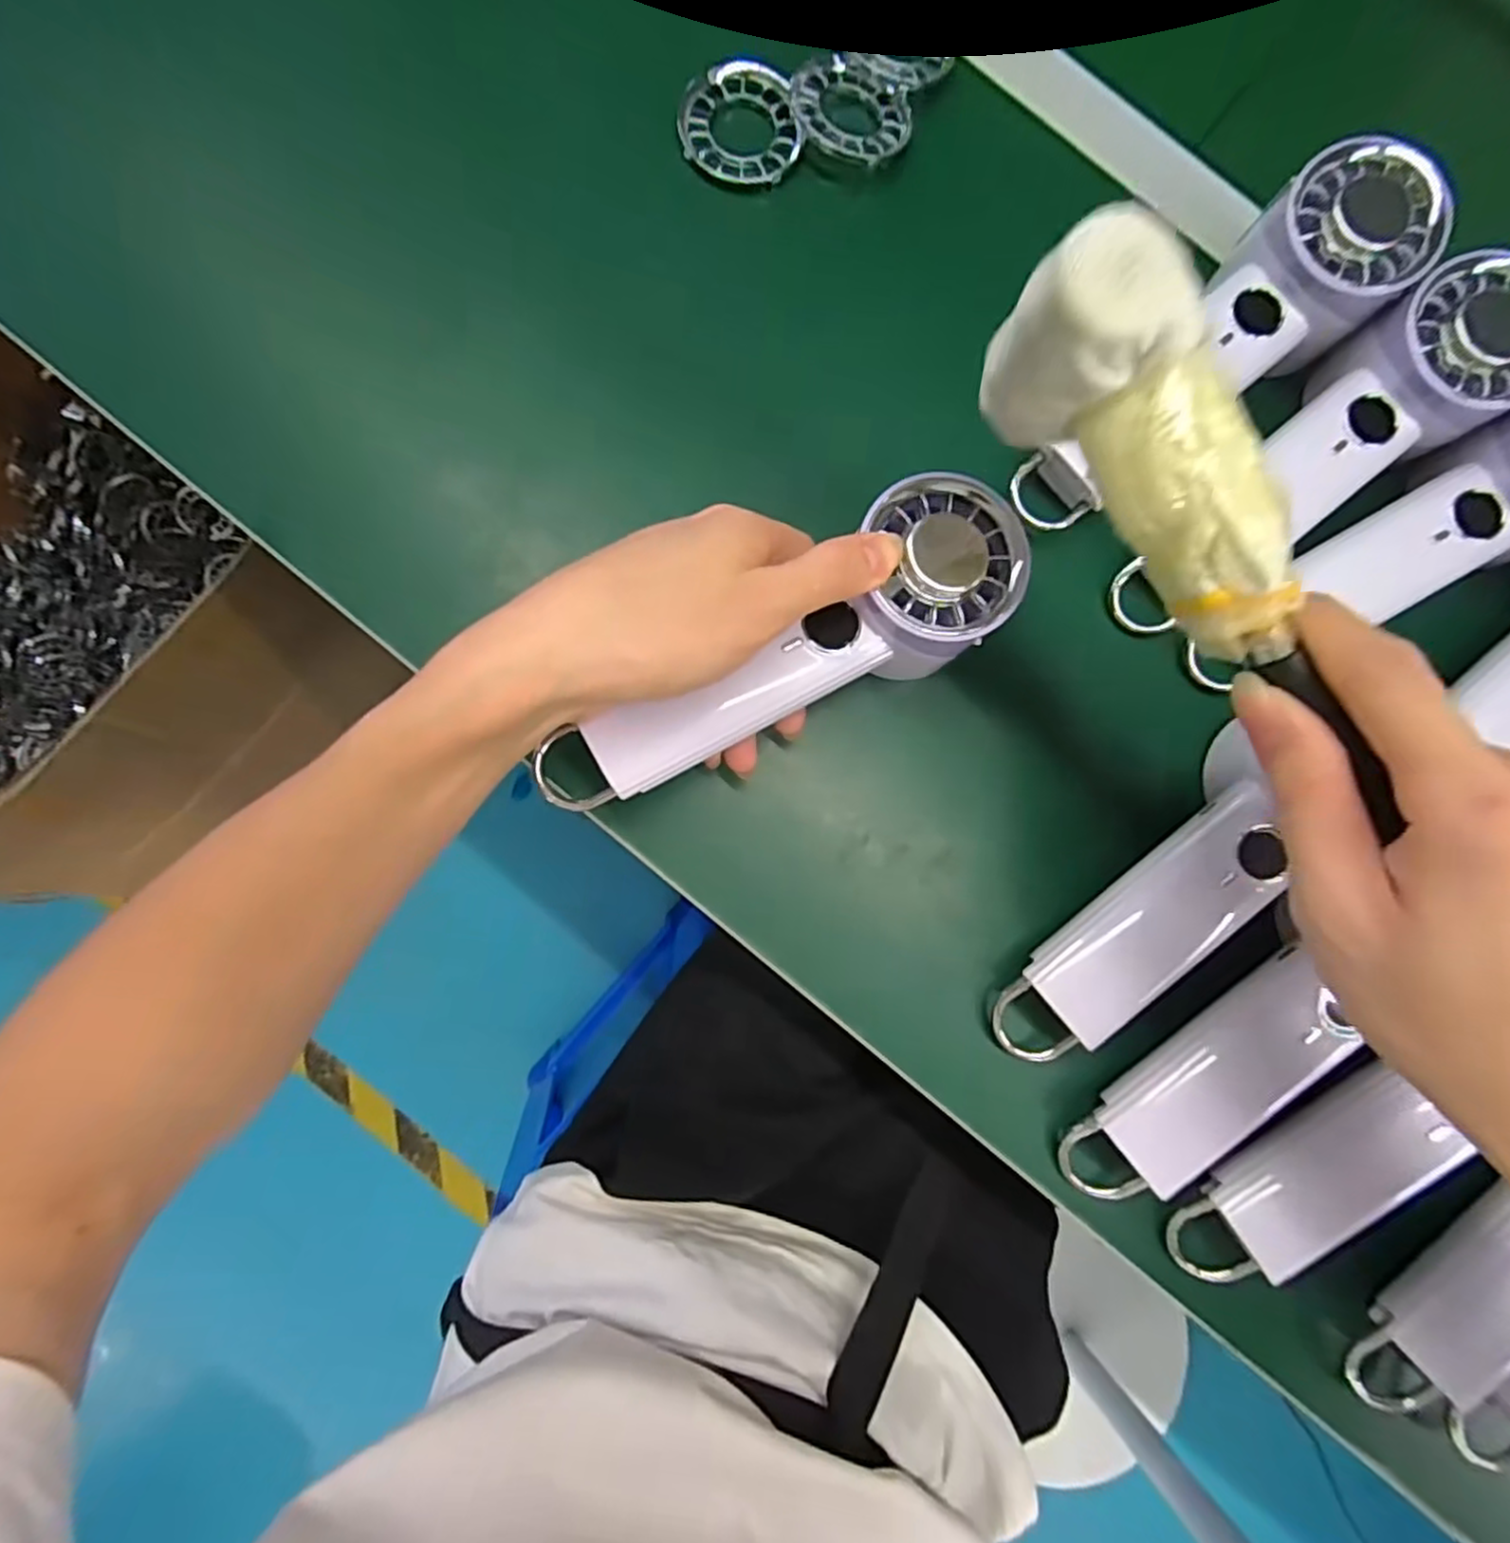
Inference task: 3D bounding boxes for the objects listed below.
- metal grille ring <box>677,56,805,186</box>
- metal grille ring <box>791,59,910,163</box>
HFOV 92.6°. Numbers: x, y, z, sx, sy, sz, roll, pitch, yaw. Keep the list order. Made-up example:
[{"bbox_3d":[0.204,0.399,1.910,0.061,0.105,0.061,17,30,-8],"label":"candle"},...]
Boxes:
[{"bbox_3d":[-0.007,-0.296,0.329,0.056,0.015,0.049,13,87,-1],"label":"metal grille ring"},{"bbox_3d":[0.045,-0.308,0.336,0.057,0.009,0.047,10,82,-3],"label":"metal grille ring"}]

